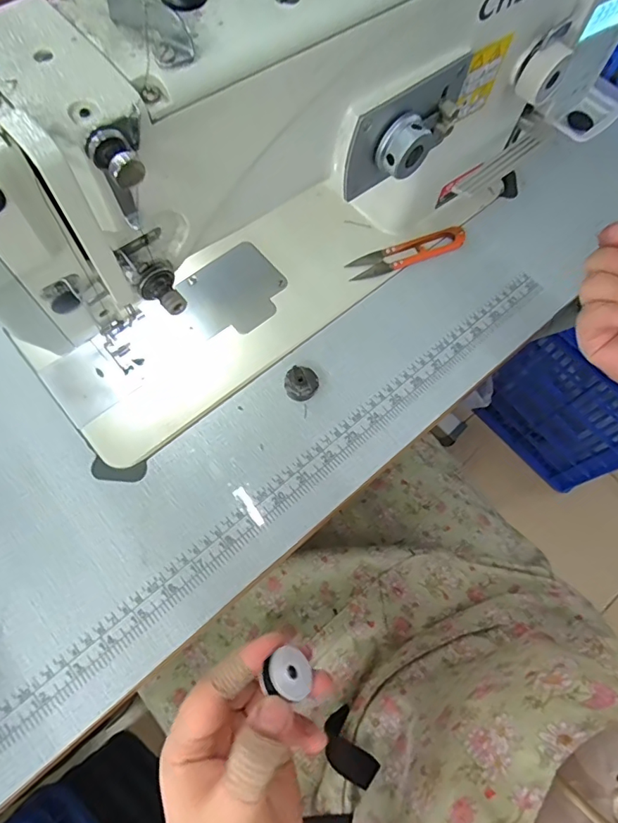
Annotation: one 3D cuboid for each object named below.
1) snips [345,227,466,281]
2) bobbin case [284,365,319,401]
[{"bbox_3d":[0.093,-0.151,0.458,0.116,0.005,0.028,-21,71,-10],"label":"snips"},{"bbox_3d":[-0.006,-0.022,0.399,0.027,0.018,0.025,7,69,0],"label":"bobbin case"}]

